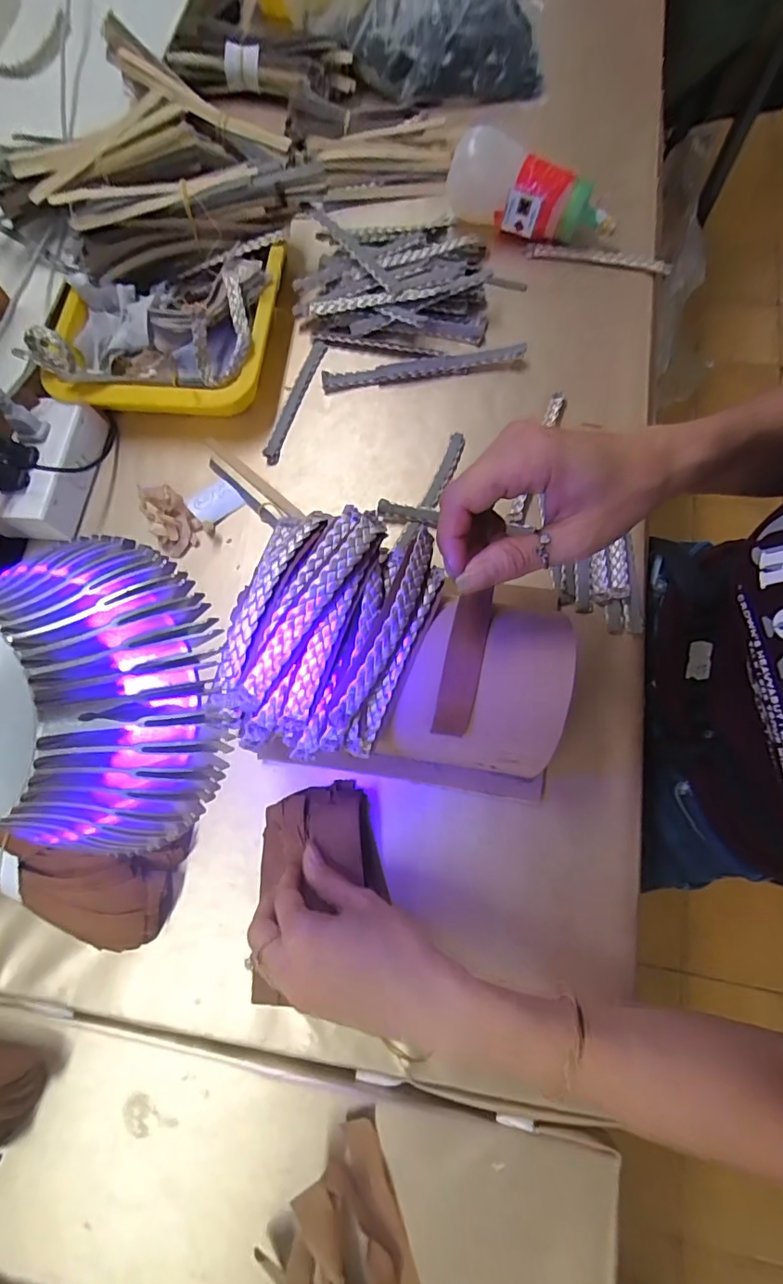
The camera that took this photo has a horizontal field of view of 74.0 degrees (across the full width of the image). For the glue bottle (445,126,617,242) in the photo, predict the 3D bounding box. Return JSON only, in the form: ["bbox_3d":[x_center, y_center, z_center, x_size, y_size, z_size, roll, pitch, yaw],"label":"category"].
[{"bbox_3d":[0.134,-0.426,0.500,0.161,0.069,0.052,29,77,11],"label":"glue bottle"}]

